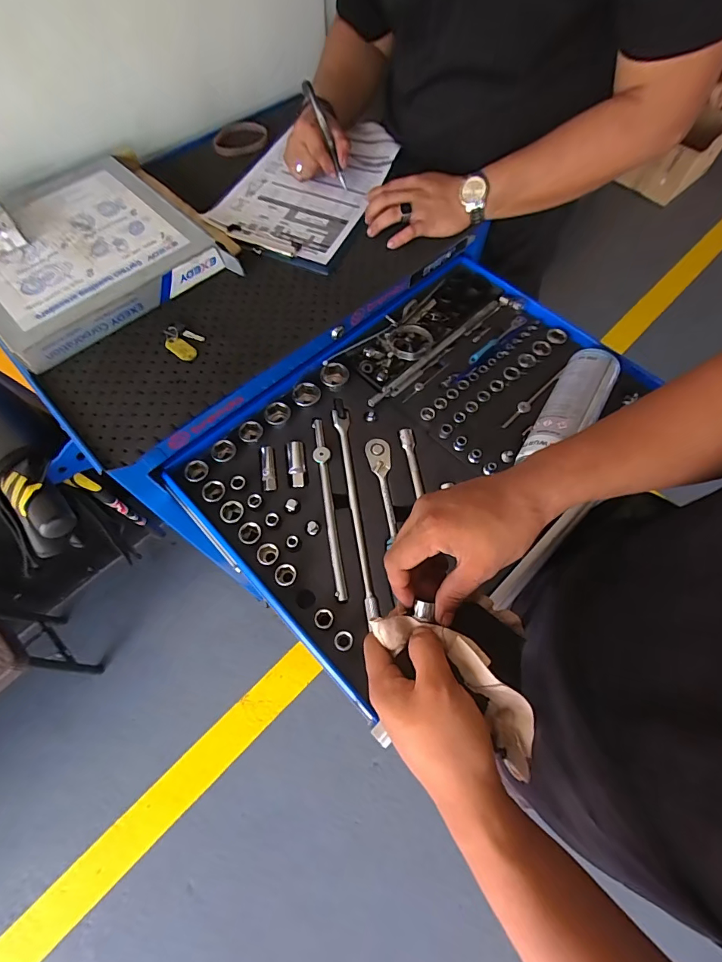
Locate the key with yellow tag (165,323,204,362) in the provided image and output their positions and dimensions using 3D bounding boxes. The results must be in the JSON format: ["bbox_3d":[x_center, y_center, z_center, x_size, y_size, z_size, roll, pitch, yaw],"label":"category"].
[{"bbox_3d":[-0.225,-0.177,0.534,0.056,0.008,0.044,26,67,11],"label":"key with yellow tag"}]

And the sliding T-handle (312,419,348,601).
[{"bbox_3d":[-0.040,0.025,0.529,0.020,0.019,0.242,-9,65,-5],"label":"sliding T-handle"}]

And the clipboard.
[{"bbox_3d":[-0.084,-0.477,0.671,0.217,0.020,0.343,19,67,7],"label":"clipboard"}]

